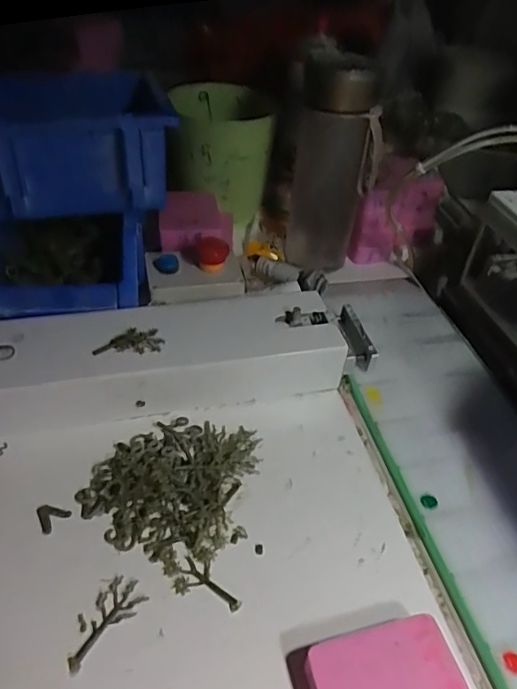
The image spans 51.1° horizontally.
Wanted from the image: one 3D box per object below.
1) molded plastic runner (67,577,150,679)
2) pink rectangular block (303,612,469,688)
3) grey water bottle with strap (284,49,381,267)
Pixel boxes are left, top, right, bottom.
[{"bbox_3d":[-0.083,0.144,0.284,0.022,0.004,0.048,32,49,26],"label":"molded plastic runner"},{"bbox_3d":[0.061,0.166,0.265,0.072,0.019,0.047,-9,44,-14],"label":"pink rectangular block"},{"bbox_3d":[0.072,-0.178,0.538,0.074,0.193,0.082,5,43,-1],"label":"grey water bottle with strap"}]

